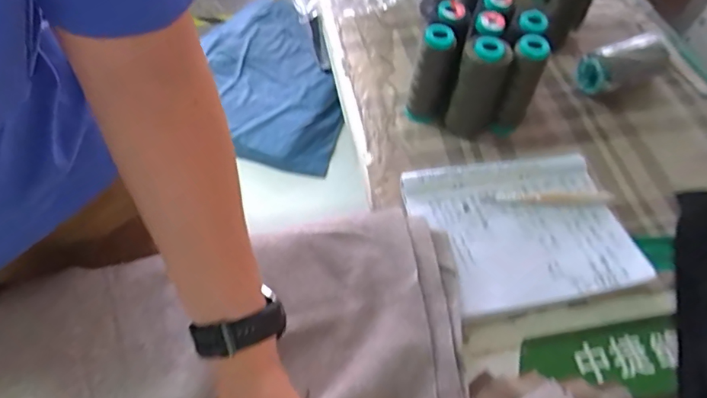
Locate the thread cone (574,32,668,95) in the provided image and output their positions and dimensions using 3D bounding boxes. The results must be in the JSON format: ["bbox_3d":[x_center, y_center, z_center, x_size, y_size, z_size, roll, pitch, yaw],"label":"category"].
[{"bbox_3d":[0.354,-0.180,0.624,0.143,0.050,0.061,-27,62,-20],"label":"thread cone"}]

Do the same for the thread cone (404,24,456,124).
[{"bbox_3d":[0.086,-0.134,0.532,0.037,0.113,0.033,12,57,4],"label":"thread cone"}]

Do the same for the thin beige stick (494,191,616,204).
[{"bbox_3d":[0.209,-0.003,0.501,0.120,0.007,0.014,1,57,-4],"label":"thin beige stick"}]

